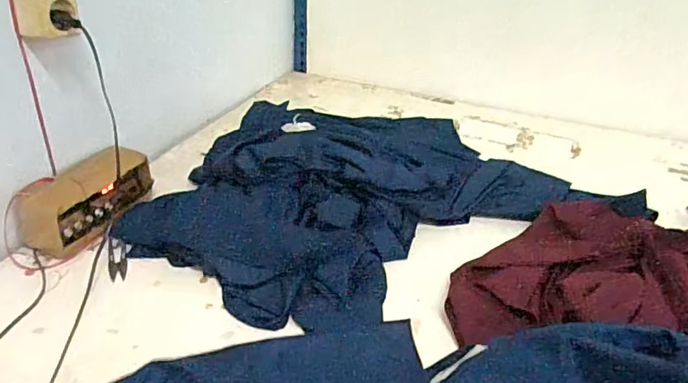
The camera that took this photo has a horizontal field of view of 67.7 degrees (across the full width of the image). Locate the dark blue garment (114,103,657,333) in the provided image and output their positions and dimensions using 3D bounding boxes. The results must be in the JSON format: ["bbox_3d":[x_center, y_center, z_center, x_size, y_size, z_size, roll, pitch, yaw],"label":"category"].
[{"bbox_3d":[0.050,-0.017,0.805,0.744,0.103,0.441,-12,36,-24],"label":"dark blue garment"}]

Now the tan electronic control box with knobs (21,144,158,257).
[{"bbox_3d":[-0.367,0.008,0.740,0.077,0.087,0.182,16,34,18],"label":"tan electronic control box with knobs"}]

